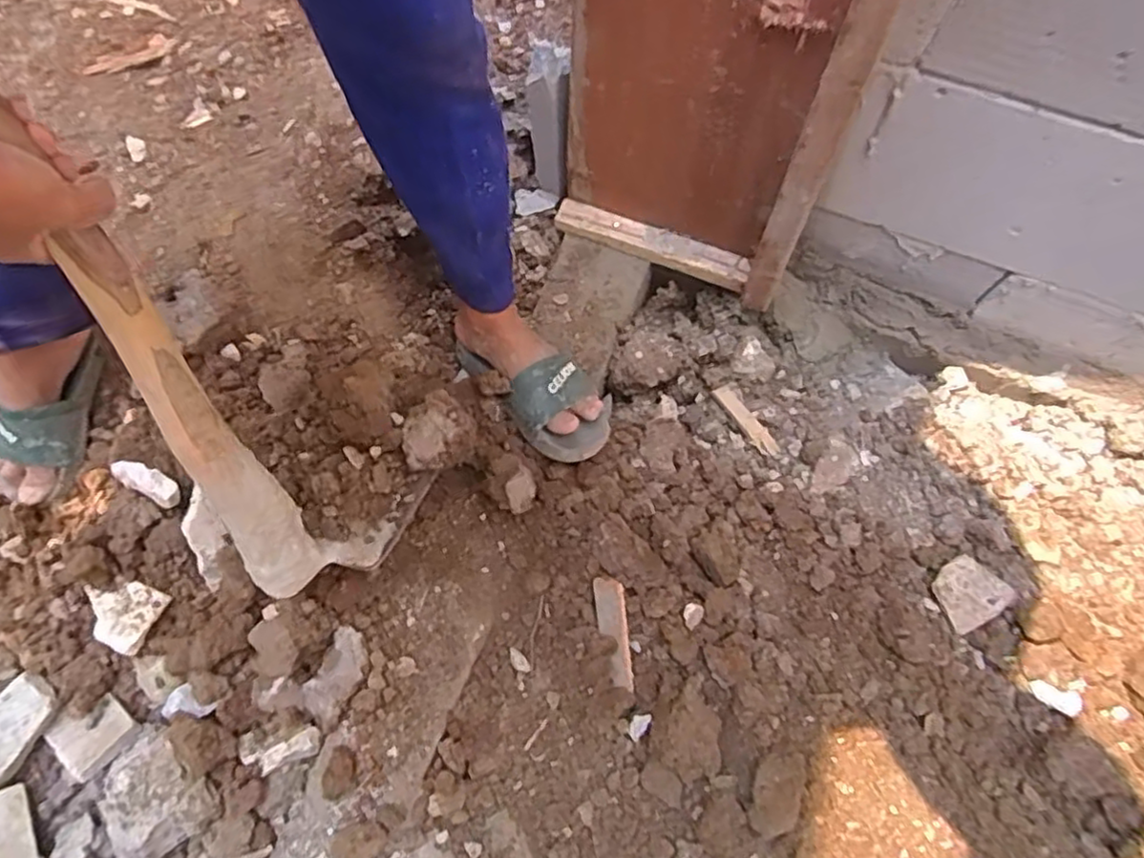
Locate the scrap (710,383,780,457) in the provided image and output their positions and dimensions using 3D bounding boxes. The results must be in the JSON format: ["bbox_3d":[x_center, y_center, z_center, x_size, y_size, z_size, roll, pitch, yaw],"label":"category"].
[{"bbox_3d":[0.235,-0.013,0.924,0.030,0.007,0.118,-29,64,-8],"label":"scrap"}]

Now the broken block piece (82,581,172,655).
[{"bbox_3d":[-0.517,0.208,0.787,0.080,0.027,0.076,27,70,10],"label":"broken block piece"}]

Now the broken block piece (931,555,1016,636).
[{"bbox_3d":[0.464,0.190,0.809,0.079,0.018,0.069,-30,71,-13],"label":"broken block piece"}]

